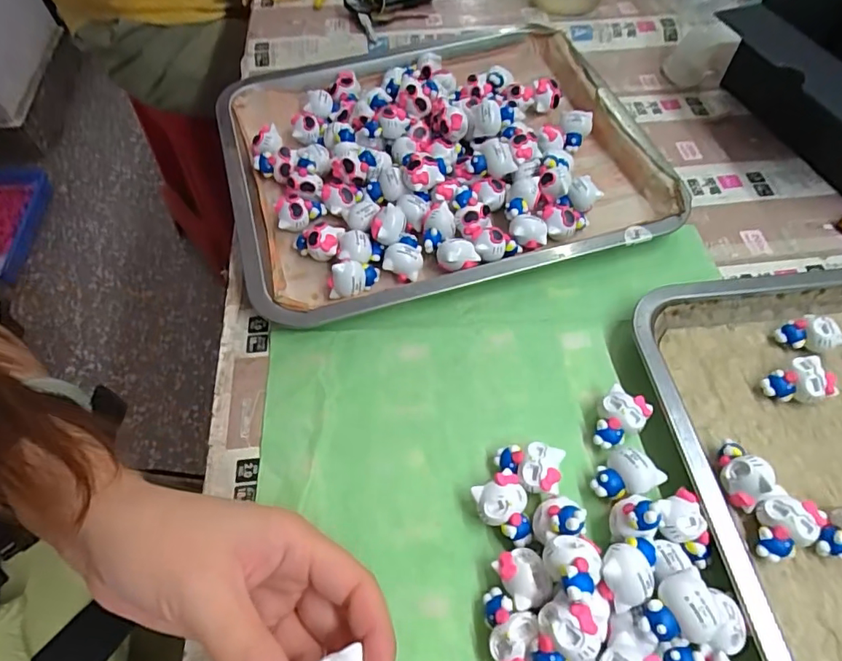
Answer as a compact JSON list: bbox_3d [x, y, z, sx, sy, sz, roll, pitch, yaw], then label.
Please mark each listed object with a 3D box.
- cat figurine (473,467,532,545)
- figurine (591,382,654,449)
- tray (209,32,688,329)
[{"bbox_3d":[0.042,0.091,0.258,0.025,0.021,0.033,-21,60,-12],"label":"cat figurine"},{"bbox_3d":[0.109,0.050,0.284,0.023,0.021,0.032,33,64,20],"label":"figurine"},{"bbox_3d":[0.010,-0.139,0.392,0.309,0.036,0.259,-14,58,-8],"label":"tray"}]

